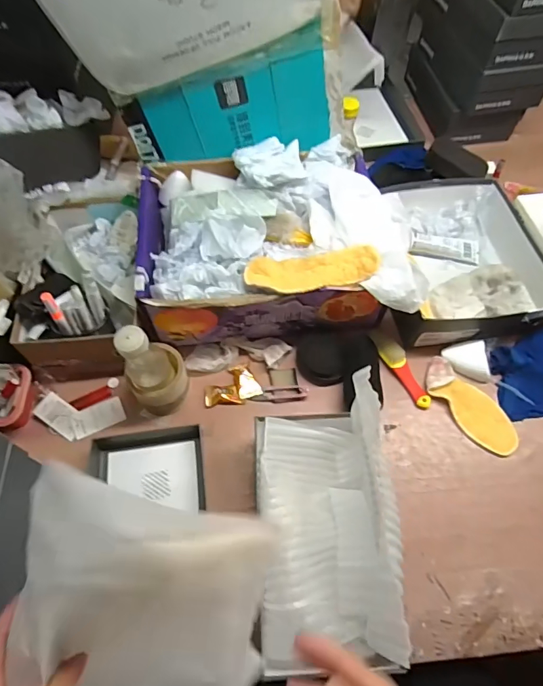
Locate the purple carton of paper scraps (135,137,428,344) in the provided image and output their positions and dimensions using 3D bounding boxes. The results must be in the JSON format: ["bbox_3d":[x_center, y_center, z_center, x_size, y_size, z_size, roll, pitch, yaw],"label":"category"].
[{"bbox_3d":[0.001,-0.173,0.746,0.431,0.173,0.338,-4,61,-3],"label":"purple carton of paper scraps"}]

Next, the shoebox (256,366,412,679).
[{"bbox_3d":[0.074,0.221,0.575,0.180,0.106,0.334,-1,61,-1],"label":"shoebox"}]

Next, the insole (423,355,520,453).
[{"bbox_3d":[0.318,0.102,0.696,0.065,0.016,0.177,-42,70,-3],"label":"insole"}]

